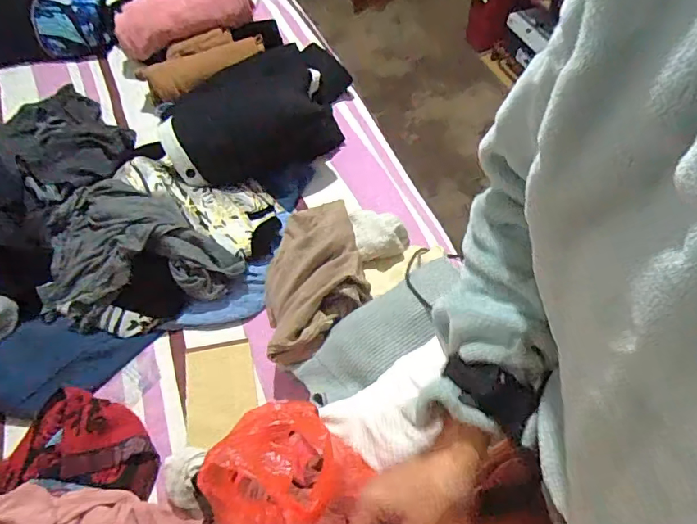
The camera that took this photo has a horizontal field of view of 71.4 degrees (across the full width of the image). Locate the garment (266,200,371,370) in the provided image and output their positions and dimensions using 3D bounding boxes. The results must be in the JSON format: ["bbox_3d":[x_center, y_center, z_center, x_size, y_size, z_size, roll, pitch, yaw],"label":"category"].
[{"bbox_3d":[-0.058,0.017,0.743,0.159,0.077,0.267,-13,55,-5],"label":"garment"}]

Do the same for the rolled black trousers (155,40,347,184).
[{"bbox_3d":[-0.184,-0.316,1.005,0.419,0.128,0.279,-29,58,-16],"label":"rolled black trousers"}]

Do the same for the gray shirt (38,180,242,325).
[{"bbox_3d":[-0.340,-0.034,0.798,0.319,0.071,0.252,-4,54,1],"label":"gray shirt"}]

